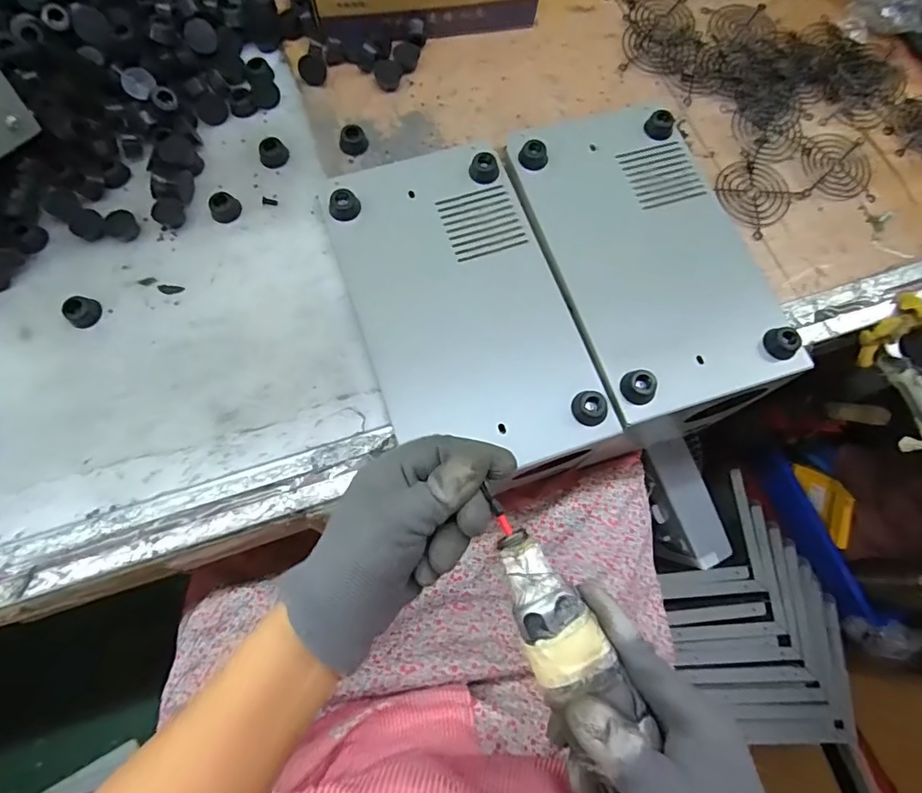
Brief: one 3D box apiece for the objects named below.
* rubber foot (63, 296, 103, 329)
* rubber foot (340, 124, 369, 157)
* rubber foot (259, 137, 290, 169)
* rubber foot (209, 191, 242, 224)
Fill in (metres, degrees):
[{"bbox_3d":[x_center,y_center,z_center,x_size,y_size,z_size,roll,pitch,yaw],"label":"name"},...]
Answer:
[{"bbox_3d":[-0.289,-0.065,0.385,0.020,0.014,0.023,25,75,6],"label":"rubber foot"},{"bbox_3d":[-0.093,-0.222,0.439,0.024,0.016,0.019,-13,75,-5],"label":"rubber foot"},{"bbox_3d":[-0.160,-0.208,0.433,0.024,0.014,0.021,-23,76,-7],"label":"rubber foot"},{"bbox_3d":[-0.196,-0.157,0.421,0.024,0.015,0.019,-33,78,-10],"label":"rubber foot"}]

